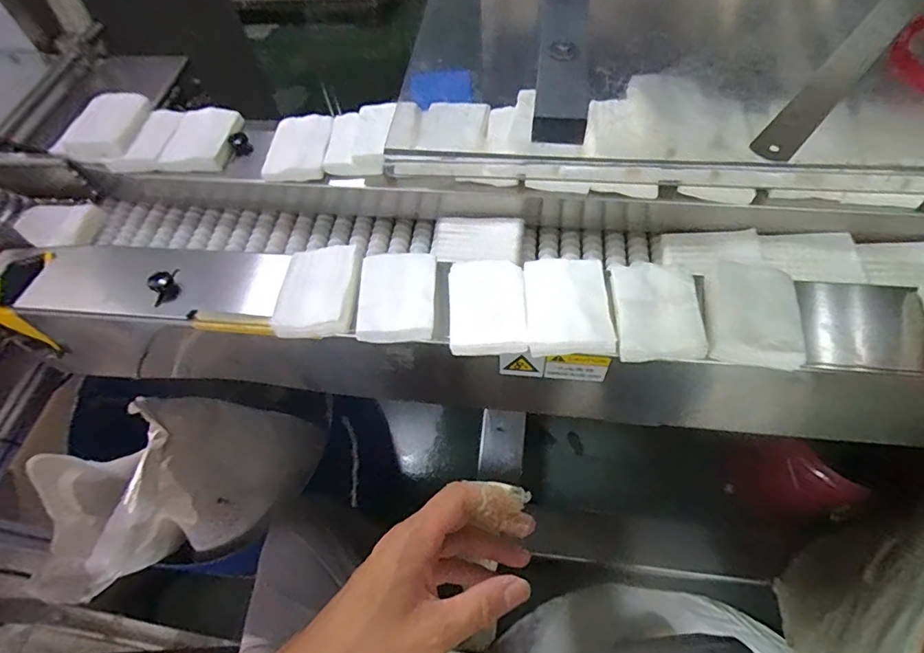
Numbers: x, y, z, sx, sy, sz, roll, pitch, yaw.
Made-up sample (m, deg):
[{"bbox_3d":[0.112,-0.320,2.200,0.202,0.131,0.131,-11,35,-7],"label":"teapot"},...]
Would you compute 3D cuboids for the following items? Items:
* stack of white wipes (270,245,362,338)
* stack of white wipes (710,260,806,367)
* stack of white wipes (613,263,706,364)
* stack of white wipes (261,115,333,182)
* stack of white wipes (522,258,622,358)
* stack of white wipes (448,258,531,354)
[{"bbox_3d":[-0.140,-0.037,0.487,0.076,0.019,0.097,-3,59,3],"label":"stack of white wipes"},{"bbox_3d":[0.261,-0.015,0.445,0.077,0.020,0.100,8,60,9],"label":"stack of white wipes"},{"bbox_3d":[0.175,-0.016,0.450,0.072,0.018,0.098,0,59,4],"label":"stack of white wipes"},{"bbox_3d":[-0.198,-0.218,0.609,0.074,0.026,0.089,0,59,4],"label":"stack of white wipes"},{"bbox_3d":[0.098,-0.022,0.462,0.076,0.018,0.102,0,59,4],"label":"stack of white wipes"},{"bbox_3d":[0.024,-0.021,0.469,0.069,0.016,0.097,-2,59,3],"label":"stack of white wipes"}]

